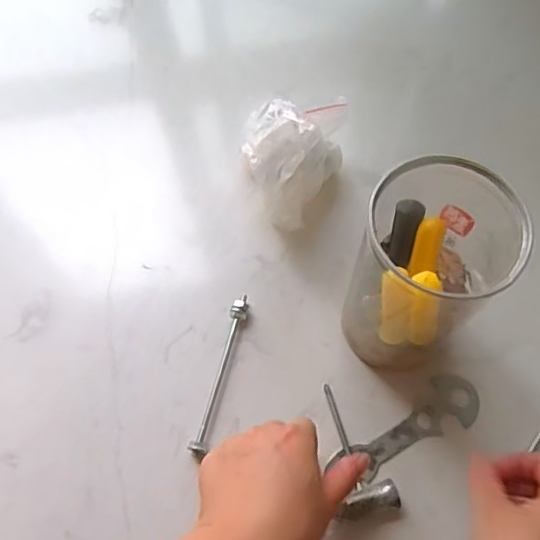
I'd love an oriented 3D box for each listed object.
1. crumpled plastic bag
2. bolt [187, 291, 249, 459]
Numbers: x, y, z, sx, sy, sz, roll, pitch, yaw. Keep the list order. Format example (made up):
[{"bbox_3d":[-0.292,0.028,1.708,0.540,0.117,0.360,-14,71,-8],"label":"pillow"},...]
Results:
[{"bbox_3d":[0.020,-0.087,0.455,0.068,0.112,0.091,9,67,5],"label":"crumpled plastic bag"},{"bbox_3d":[-0.038,0.078,0.438,0.012,0.012,0.125,13,68,7],"label":"bolt"}]

